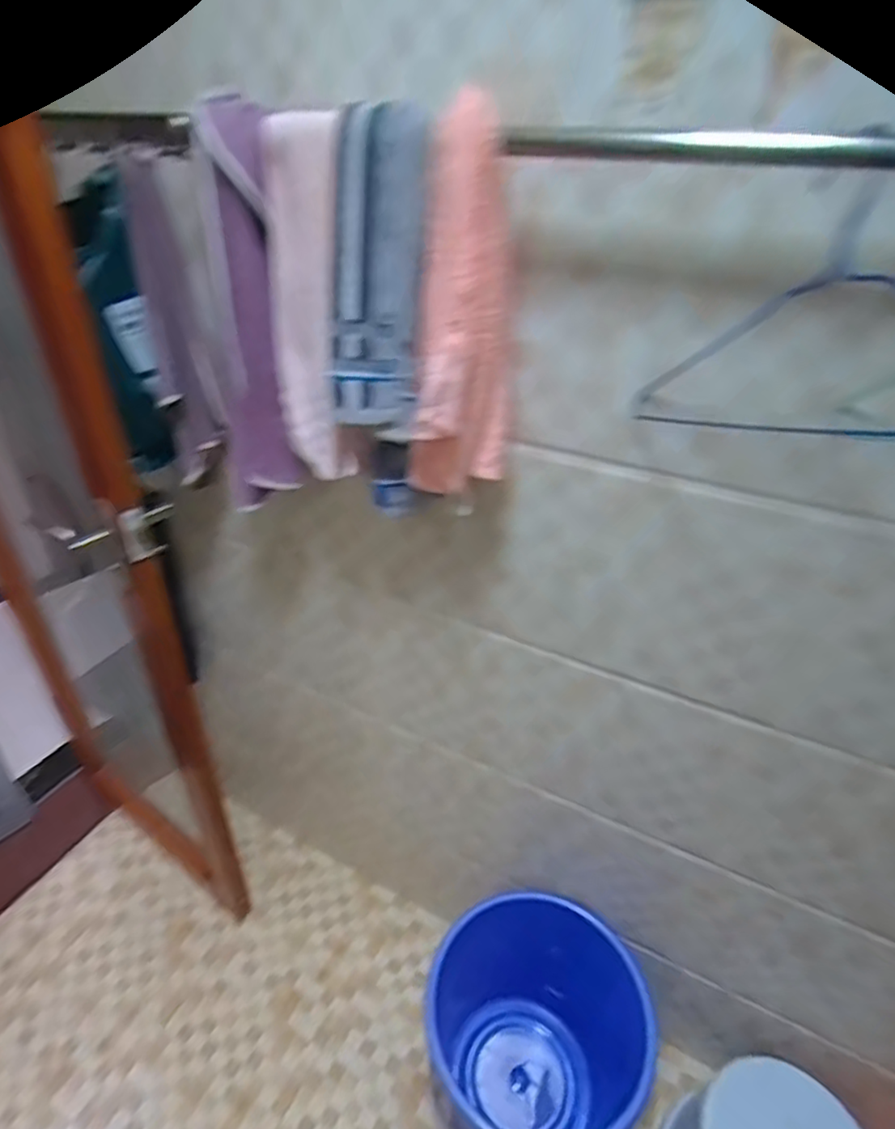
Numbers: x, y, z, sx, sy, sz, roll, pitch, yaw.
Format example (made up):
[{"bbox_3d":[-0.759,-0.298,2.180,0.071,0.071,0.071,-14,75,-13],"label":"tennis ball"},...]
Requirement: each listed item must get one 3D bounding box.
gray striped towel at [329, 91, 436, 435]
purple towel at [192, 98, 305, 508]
[{"bbox_3d":[-0.067,-0.277,0.600,0.100,0.271,0.041,13,35,17],"label":"gray striped towel"},{"bbox_3d":[-0.285,-0.303,0.762,0.246,0.407,0.063,26,40,32],"label":"purple towel"}]

